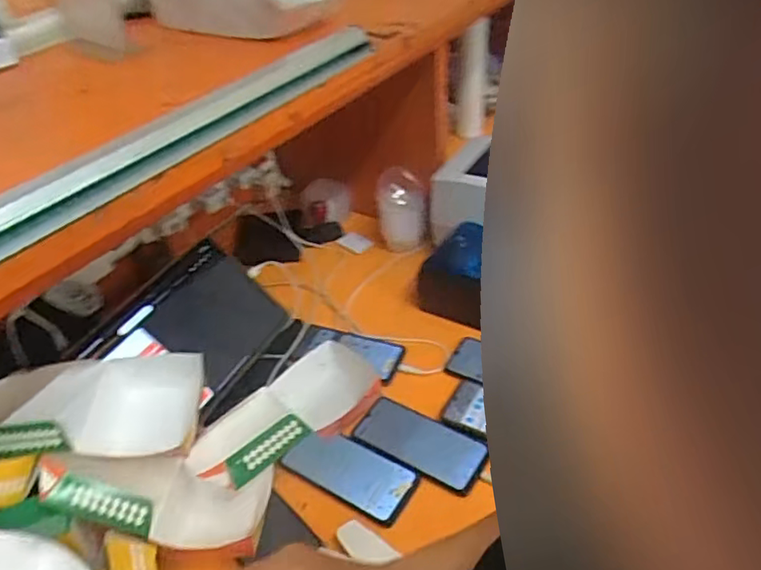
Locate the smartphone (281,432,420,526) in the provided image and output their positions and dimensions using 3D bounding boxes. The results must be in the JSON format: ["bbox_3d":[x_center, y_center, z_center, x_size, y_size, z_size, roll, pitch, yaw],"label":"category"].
[{"bbox_3d":[-0.036,0.223,0.718,0.154,0.013,0.073,19,45,28],"label":"smartphone"}]

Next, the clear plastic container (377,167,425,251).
[{"bbox_3d":[0.038,-0.134,1.063,0.082,0.121,0.070,-2,39,5],"label":"clear plastic container"}]

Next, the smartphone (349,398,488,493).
[{"bbox_3d":[0.049,0.192,0.742,0.162,0.012,0.077,21,46,29],"label":"smartphone"}]

